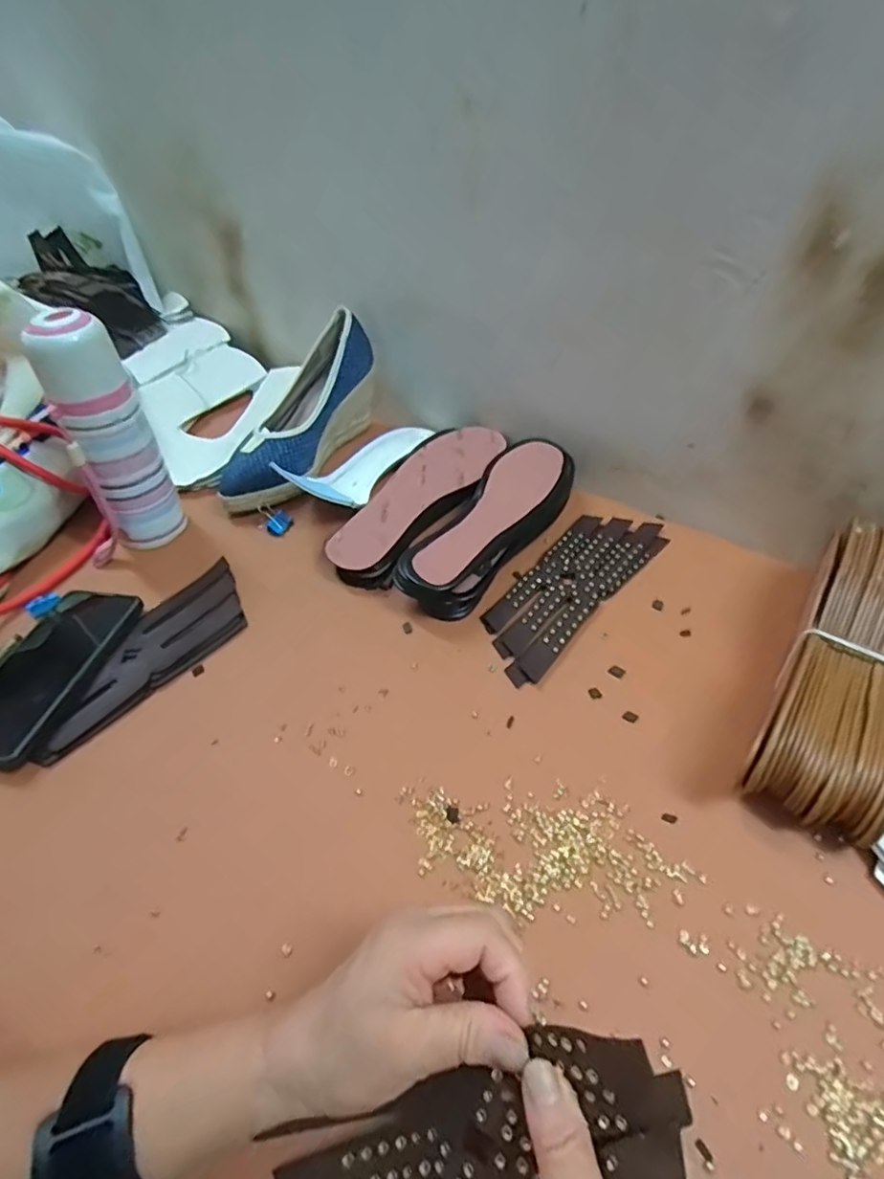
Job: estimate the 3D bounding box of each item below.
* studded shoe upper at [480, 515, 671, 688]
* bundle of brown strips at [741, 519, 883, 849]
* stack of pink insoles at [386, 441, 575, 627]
[{"bbox_3d":[0.115,-0.006,0.533,0.076,0.011,0.222,33,56,28],"label":"studded shoe upper"},{"bbox_3d":[0.287,0.054,0.420,0.080,0.090,0.235,26,53,23],"label":"bundle of brown strips"},{"bbox_3d":[0.047,-0.056,0.552,0.071,0.054,0.220,25,53,22],"label":"stack of pink insoles"}]

